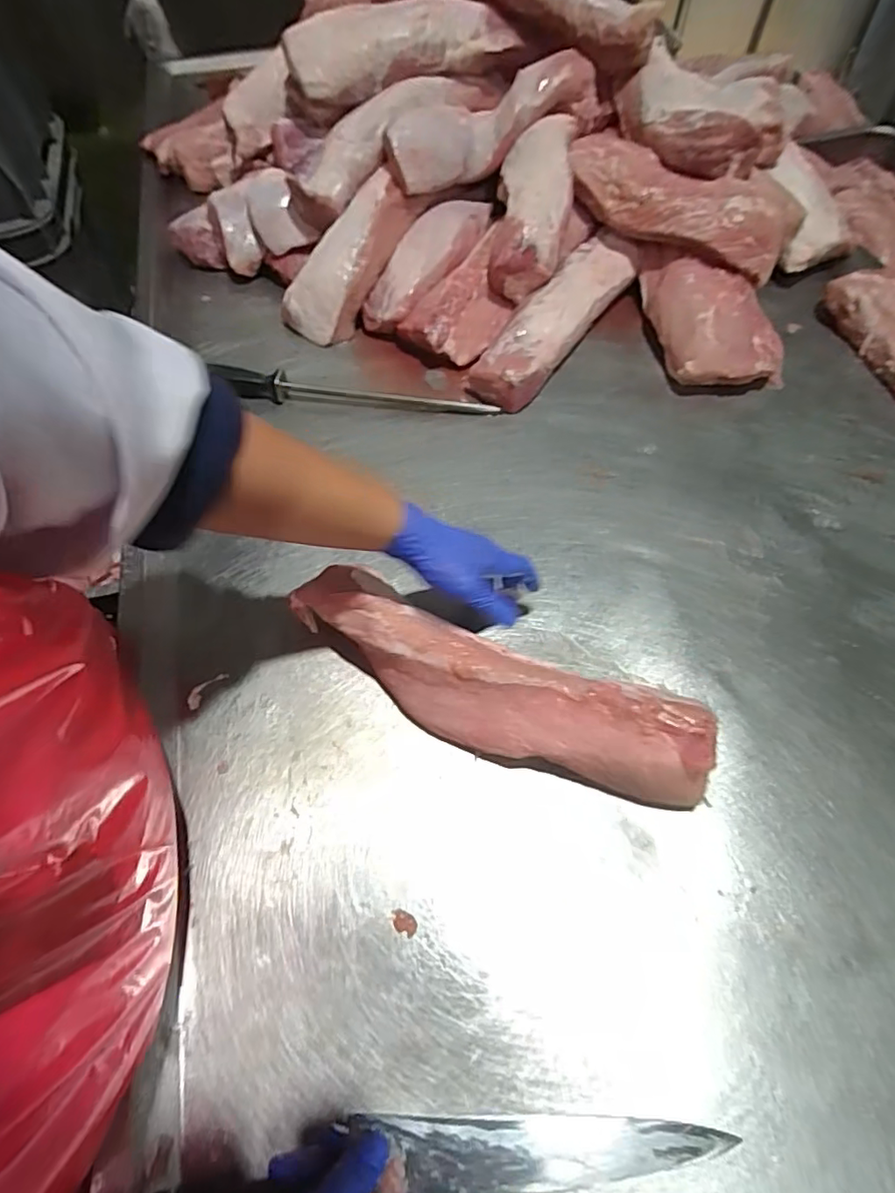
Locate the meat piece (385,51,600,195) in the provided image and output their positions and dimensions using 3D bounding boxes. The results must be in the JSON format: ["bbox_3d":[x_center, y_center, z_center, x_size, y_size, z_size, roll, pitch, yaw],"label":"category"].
[{"bbox_3d":[0.069,-0.713,0.869,0.349,0.093,0.116,-28,60,-5],"label":"meat piece"}]

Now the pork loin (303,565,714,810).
[{"bbox_3d":[0.031,0.081,0.523,0.391,0.078,0.094,24,62,15],"label":"pork loin"}]

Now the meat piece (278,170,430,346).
[{"bbox_3d":[-0.146,-0.505,0.858,0.108,0.057,0.265,31,90,18],"label":"meat piece"}]

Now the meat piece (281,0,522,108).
[{"bbox_3d":[-0.067,-0.820,0.862,0.334,0.086,0.098,-16,60,-9],"label":"meat piece"}]

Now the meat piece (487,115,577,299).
[{"bbox_3d":[0.127,-0.587,0.849,0.108,0.068,0.303,9,75,4],"label":"meat piece"}]

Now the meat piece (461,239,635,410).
[{"bbox_3d":[0.159,-0.408,0.849,0.098,0.077,0.377,28,61,19],"label":"meat piece"}]

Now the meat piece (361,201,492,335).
[{"bbox_3d":[-0.021,-0.517,0.874,0.089,0.051,0.289,29,75,17],"label":"meat piece"}]

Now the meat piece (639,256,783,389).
[{"bbox_3d":[0.382,-0.394,0.837,0.154,0.091,0.227,-5,56,-1],"label":"meat piece"}]

